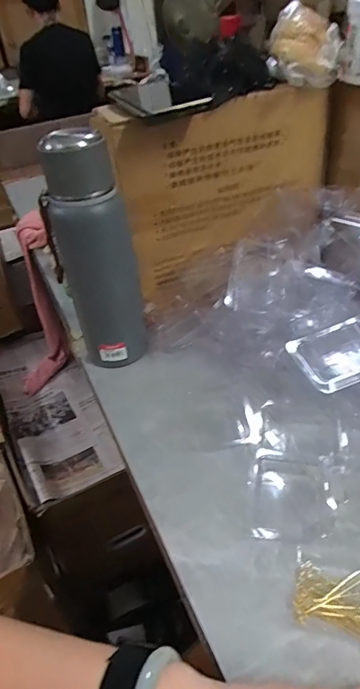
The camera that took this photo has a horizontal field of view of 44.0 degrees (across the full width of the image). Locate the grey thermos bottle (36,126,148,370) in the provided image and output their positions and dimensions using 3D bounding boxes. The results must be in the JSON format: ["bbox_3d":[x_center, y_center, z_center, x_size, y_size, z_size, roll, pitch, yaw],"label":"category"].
[{"bbox_3d":[-0.095,-0.094,0.509,0.084,0.264,0.068,-16,41,-12],"label":"grey thermos bottle"}]

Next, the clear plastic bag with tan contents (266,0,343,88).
[{"bbox_3d":[0.139,-0.332,0.499,0.077,0.067,0.090,3,40,11],"label":"clear plastic bag with tan contents"}]

